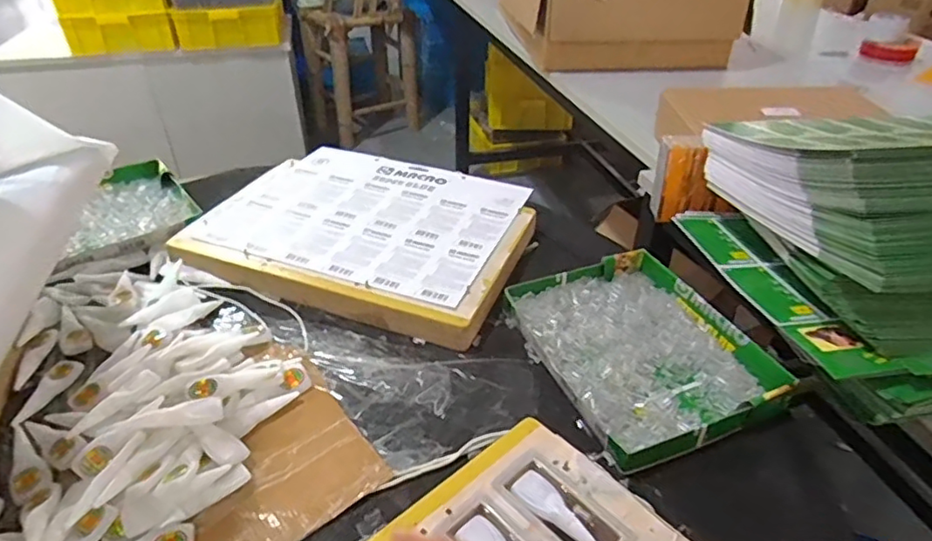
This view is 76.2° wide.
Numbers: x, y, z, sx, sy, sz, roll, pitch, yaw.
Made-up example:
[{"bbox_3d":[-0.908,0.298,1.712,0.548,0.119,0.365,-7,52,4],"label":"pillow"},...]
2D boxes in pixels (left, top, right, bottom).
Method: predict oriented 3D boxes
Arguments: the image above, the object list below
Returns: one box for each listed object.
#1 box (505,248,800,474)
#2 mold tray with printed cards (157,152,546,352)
[{"bbox_3d":[0.190,0.078,0.658,0.211,0.037,0.256,-14,38,-19],"label":"box"},{"bbox_3d":[-0.130,-0.060,0.829,0.414,0.045,0.325,12,37,16],"label":"mold tray with printed cards"}]

